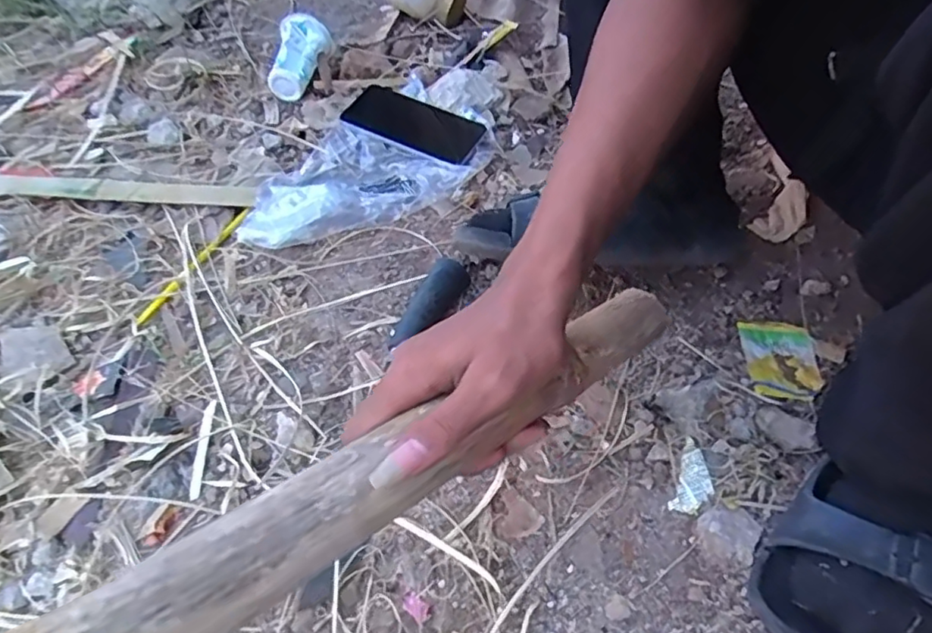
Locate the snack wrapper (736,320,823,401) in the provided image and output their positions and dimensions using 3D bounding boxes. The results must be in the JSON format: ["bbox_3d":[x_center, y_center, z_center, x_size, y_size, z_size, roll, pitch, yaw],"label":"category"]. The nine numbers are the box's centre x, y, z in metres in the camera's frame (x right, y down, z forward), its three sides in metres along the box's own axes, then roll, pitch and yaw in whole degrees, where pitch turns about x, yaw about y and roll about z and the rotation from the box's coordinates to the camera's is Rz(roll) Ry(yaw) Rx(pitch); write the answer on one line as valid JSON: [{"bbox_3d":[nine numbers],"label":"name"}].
[{"bbox_3d":[0.259,0.036,0.490,0.059,0.008,0.070,5,50,5],"label":"snack wrapper"}]

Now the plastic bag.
[{"bbox_3d":[-0.077,-0.194,0.669,0.163,0.032,0.395,30,56,24],"label":"plastic bag"}]

